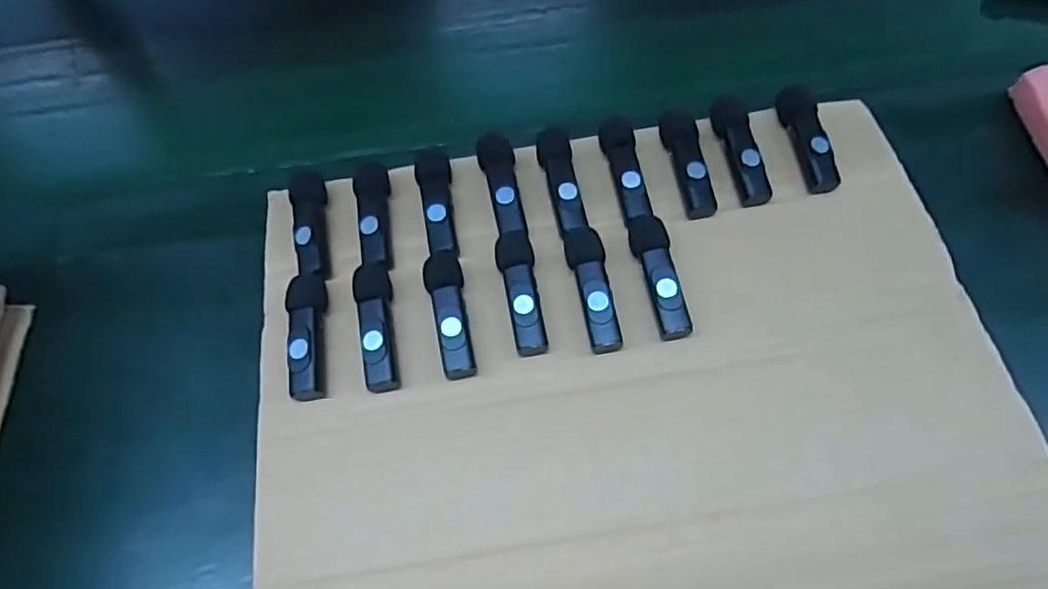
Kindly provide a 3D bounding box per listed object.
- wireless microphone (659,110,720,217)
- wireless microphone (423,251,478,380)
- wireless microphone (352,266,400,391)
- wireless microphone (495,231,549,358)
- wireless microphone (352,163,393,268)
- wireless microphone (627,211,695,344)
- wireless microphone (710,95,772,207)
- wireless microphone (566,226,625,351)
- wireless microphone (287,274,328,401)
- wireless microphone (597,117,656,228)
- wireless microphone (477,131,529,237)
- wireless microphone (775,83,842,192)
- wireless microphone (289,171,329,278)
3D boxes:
[{"bbox_3d":[0.088,-0.073,0.355,0.019,0.014,0.068,-8,59,1],"label":"wireless microphone"},{"bbox_3d":[-0.037,0.008,0.323,0.018,0.014,0.066,-11,59,-1],"label":"wireless microphone"},{"bbox_3d":[-0.073,0.015,0.323,0.017,0.014,0.066,-10,59,-1],"label":"wireless microphone"},{"bbox_3d":[-0.002,-0.002,0.326,0.019,0.013,0.065,-9,59,0],"label":"wireless microphone"},{"bbox_3d":[-0.081,-0.043,0.351,0.018,0.013,0.063,-8,59,1],"label":"wireless microphone"},{"bbox_3d":[0.067,-0.010,0.325,0.019,0.014,0.066,-9,59,0],"label":"wireless microphone"},{"bbox_3d":[0.118,-0.078,0.355,0.018,0.016,0.064,-10,59,-1],"label":"wireless microphone"},{"bbox_3d":[0.034,-0.004,0.324,0.019,0.013,0.066,-9,59,0],"label":"wireless microphone"},{"bbox_3d":[-0.108,0.021,0.324,0.017,0.013,0.065,-8,59,1],"label":"wireless microphone"},{"bbox_3d":[0.056,-0.068,0.354,0.019,0.012,0.066,-12,59,-2],"label":"wireless microphone"},{"bbox_3d":[-0.012,-0.061,0.354,0.019,0.010,0.064,-9,59,0],"label":"wireless microphone"},{"bbox_3d":[0.156,-0.085,0.353,0.020,0.018,0.061,-13,59,-2],"label":"wireless microphone"},{"bbox_3d":[-0.115,-0.037,0.351,0.017,0.016,0.061,-10,59,-1],"label":"wireless microphone"}]

